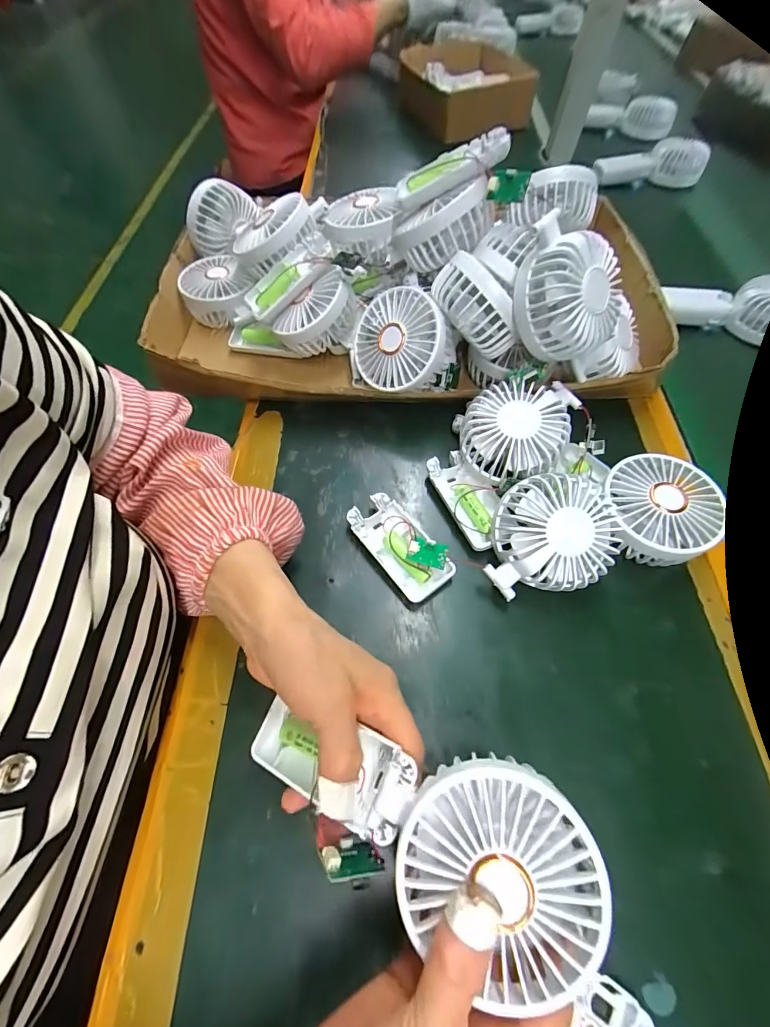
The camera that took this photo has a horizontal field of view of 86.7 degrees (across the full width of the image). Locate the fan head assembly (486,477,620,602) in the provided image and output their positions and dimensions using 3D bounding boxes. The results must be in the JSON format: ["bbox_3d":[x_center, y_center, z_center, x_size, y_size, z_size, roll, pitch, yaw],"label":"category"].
[{"bbox_3d":[0.120,0.015,0.301,0.089,0.039,0.082,-7,87,0],"label":"fan head assembly"}]

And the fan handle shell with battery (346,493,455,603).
[{"bbox_3d":[0.010,0.023,0.324,0.043,0.031,0.092,-35,66,-19],"label":"fan handle shell with battery"}]

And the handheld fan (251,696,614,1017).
[{"bbox_3d":[0.004,0.147,0.196,0.179,0.052,0.077,6,57,27],"label":"handheld fan"}]

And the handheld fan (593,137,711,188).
[{"bbox_3d":[0.433,-0.567,0.657,0.178,0.043,0.065,0,60,0],"label":"handheld fan"}]

